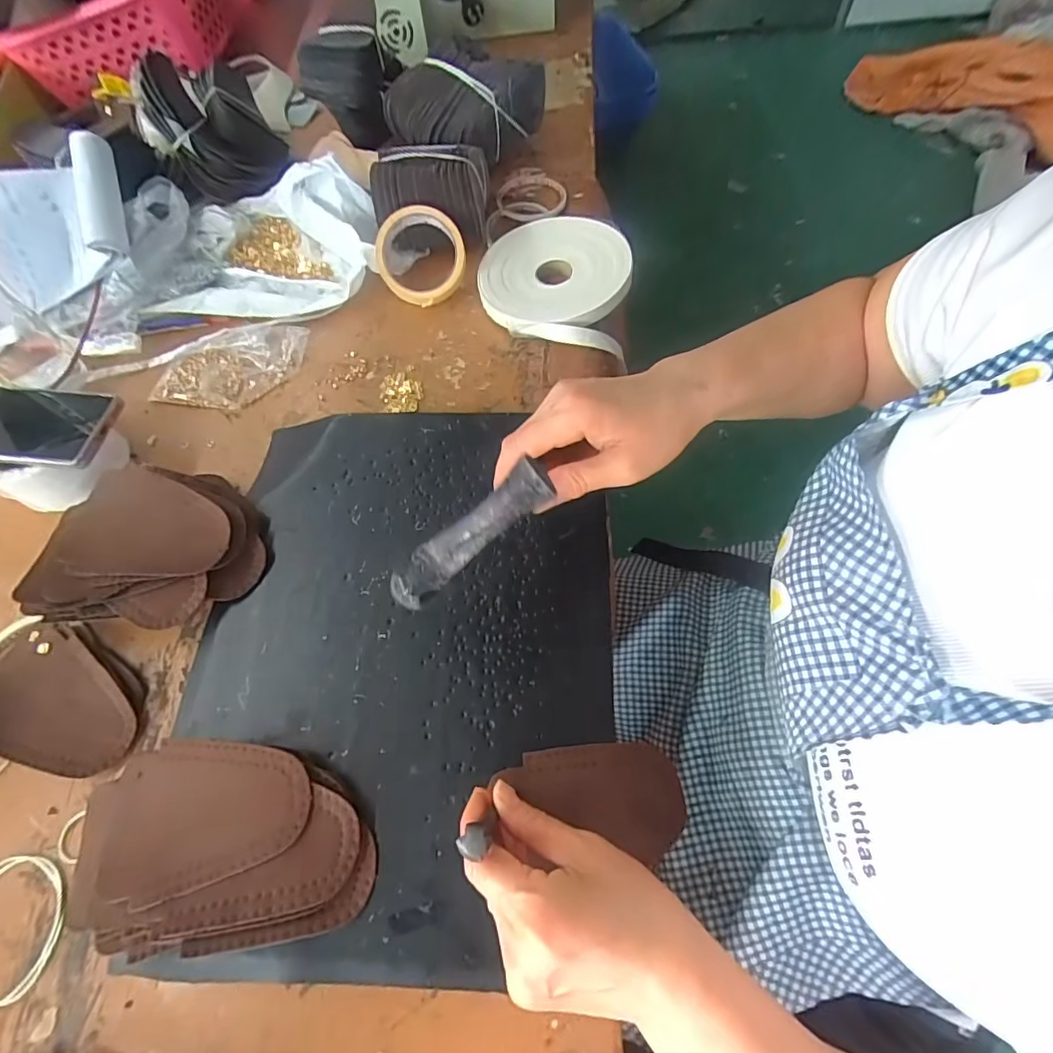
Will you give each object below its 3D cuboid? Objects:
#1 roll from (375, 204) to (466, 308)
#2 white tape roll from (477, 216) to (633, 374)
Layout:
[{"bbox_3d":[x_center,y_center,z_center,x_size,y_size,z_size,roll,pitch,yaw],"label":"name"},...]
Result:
[{"bbox_3d":[-0.115,-0.295,0.567,0.095,0.032,0.095,0,100,2],"label":"roll"},{"bbox_3d":[0.030,-0.270,0.555,0.155,0.040,0.178,3,64,5],"label":"white tape roll"}]

